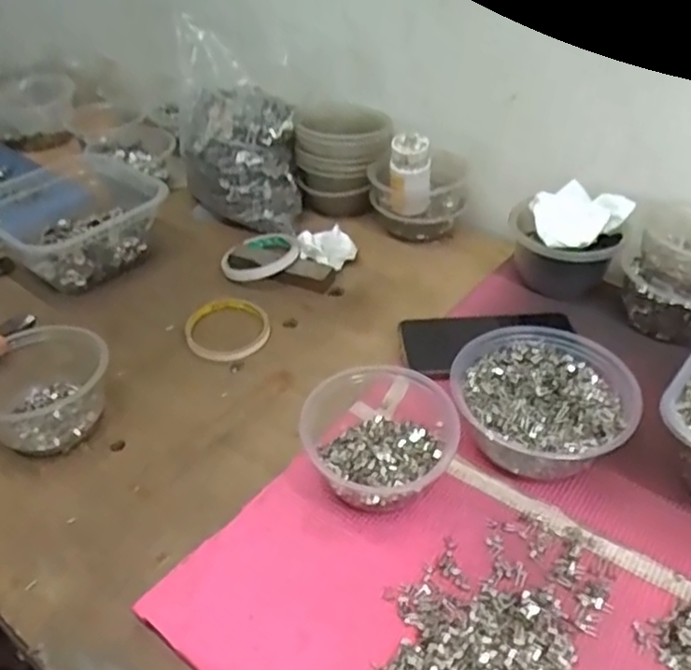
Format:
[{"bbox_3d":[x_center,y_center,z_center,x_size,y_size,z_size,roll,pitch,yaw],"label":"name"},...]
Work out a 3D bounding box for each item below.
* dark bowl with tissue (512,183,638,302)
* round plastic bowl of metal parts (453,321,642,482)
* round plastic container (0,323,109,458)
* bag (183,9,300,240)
[{"bbox_3d":[0.218,-0.090,0.664,0.105,0.089,0.088,4,41,7],"label":"dark bowl with tissue"},{"bbox_3d":[0.153,0.055,0.525,0.129,0.057,0.130,-1,41,1],"label":"round plastic bowl of metal parts"},{"bbox_3d":[-0.258,0.045,0.570,0.111,0.064,0.111,-1,41,1],"label":"round plastic container"},{"bbox_3d":[-0.128,-0.241,0.780,0.133,0.196,0.149,-9,41,-7],"label":"bag"}]

